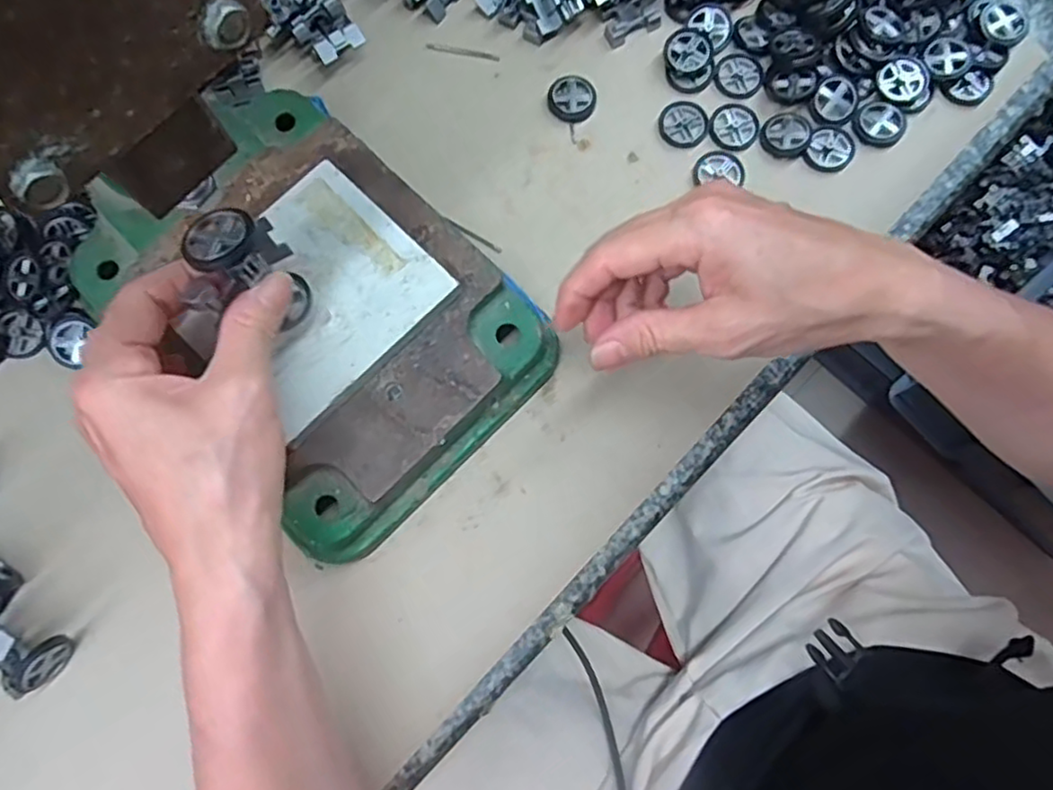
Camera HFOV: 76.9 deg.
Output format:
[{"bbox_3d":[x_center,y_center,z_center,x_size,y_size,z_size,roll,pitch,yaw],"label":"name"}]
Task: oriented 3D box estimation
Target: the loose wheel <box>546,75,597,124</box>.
[{"bbox_3d":[0.026,-0.172,0.384,0.028,0.007,0.028,0,78,1],"label":"loose wheel"}]

